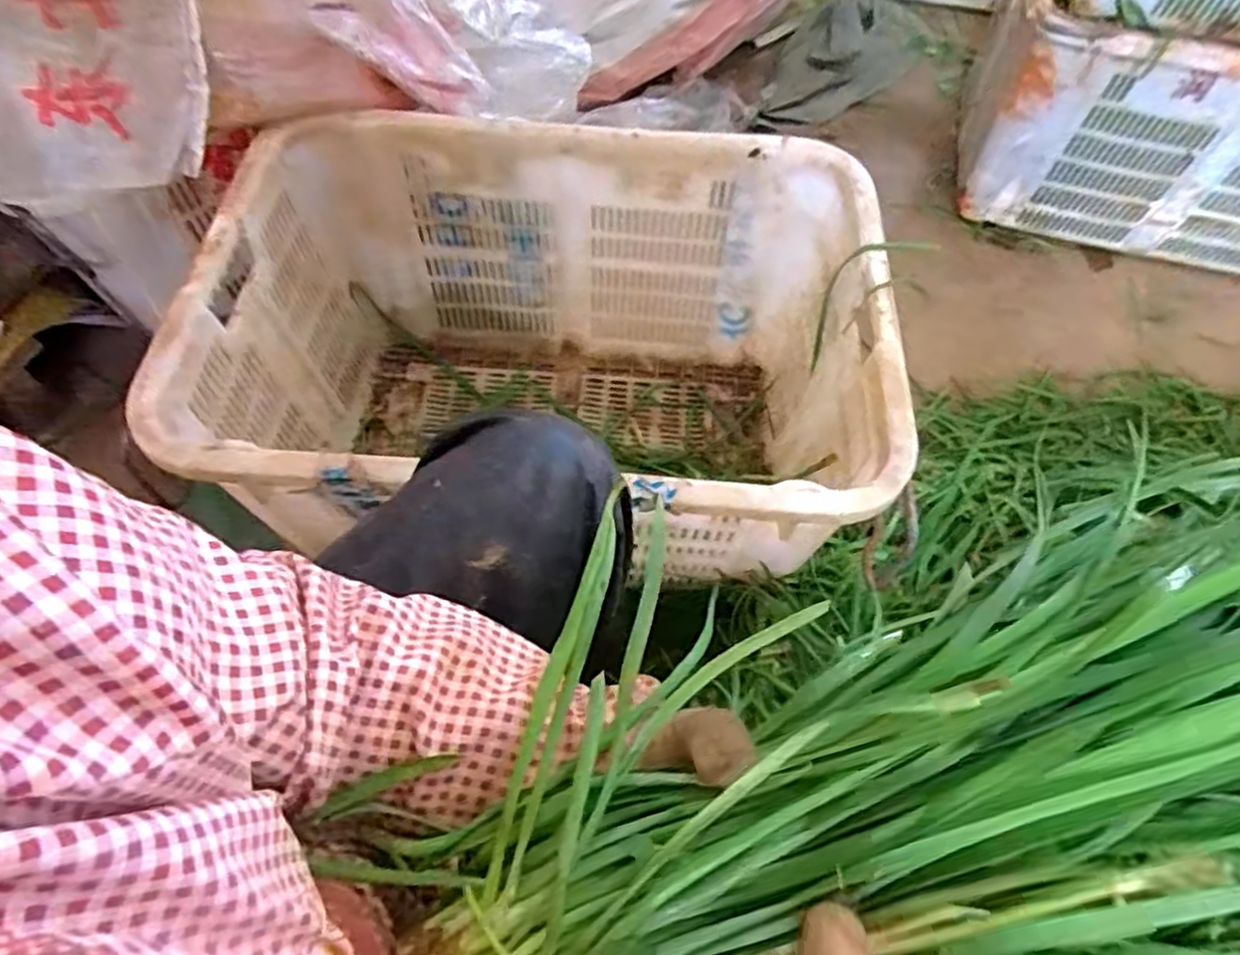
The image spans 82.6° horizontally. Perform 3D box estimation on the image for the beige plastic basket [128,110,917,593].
[{"bbox_3d":[-0.076,-0.108,0.831,0.666,0.359,0.462,4,61,-1],"label":"beige plastic basket"}]

